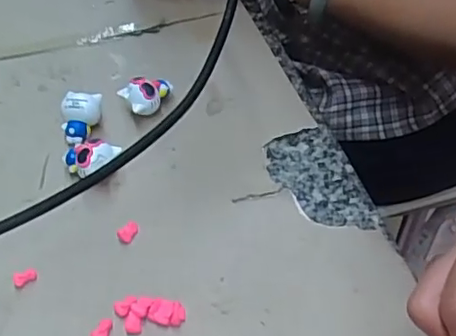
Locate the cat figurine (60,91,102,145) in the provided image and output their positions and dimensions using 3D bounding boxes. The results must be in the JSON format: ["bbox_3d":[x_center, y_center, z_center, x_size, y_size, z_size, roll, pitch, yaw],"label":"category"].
[{"bbox_3d":[-0.096,-0.032,0.377,0.023,0.023,0.029,6,49,7],"label":"cat figurine"}]

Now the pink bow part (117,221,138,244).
[{"bbox_3d":[-0.056,0.035,0.326,0.009,0.005,0.014,27,53,21],"label":"pink bow part"}]

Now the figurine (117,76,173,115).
[{"bbox_3d":[-0.053,-0.047,0.389,0.034,0.023,0.022,-13,49,-9],"label":"figurine"}]

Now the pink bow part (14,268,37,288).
[{"bbox_3d":[-0.109,0.058,0.312,0.012,0.004,0.009,-13,50,-12],"label":"pink bow part"}]

